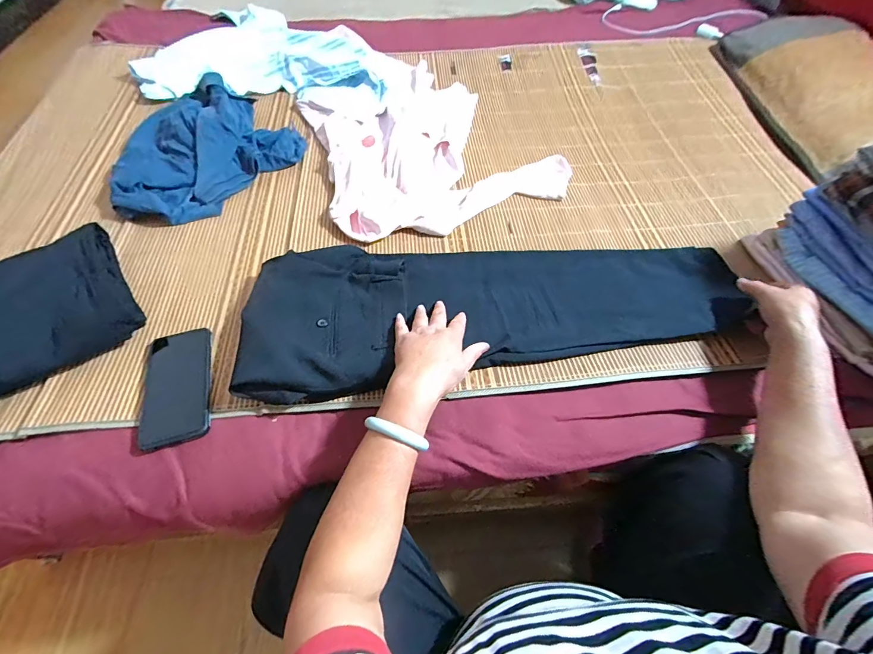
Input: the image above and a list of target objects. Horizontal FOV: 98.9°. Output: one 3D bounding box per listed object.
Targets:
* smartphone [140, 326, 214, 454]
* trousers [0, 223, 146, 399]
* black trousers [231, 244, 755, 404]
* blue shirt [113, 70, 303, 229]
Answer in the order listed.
[{"bbox_3d":[-0.335,0.075,0.482,0.081,0.009,0.155,-14,60,-13],"label":"smartphone"},{"bbox_3d":[-0.583,-0.019,0.504,0.276,0.059,0.212,-30,65,-21],"label":"trousers"},{"bbox_3d":[0.088,-0.042,0.560,0.698,0.041,0.235,-6,59,-8],"label":"black trousers"},{"bbox_3d":[-0.460,-0.345,0.713,0.284,0.065,0.348,36,62,17],"label":"blue shirt"}]

